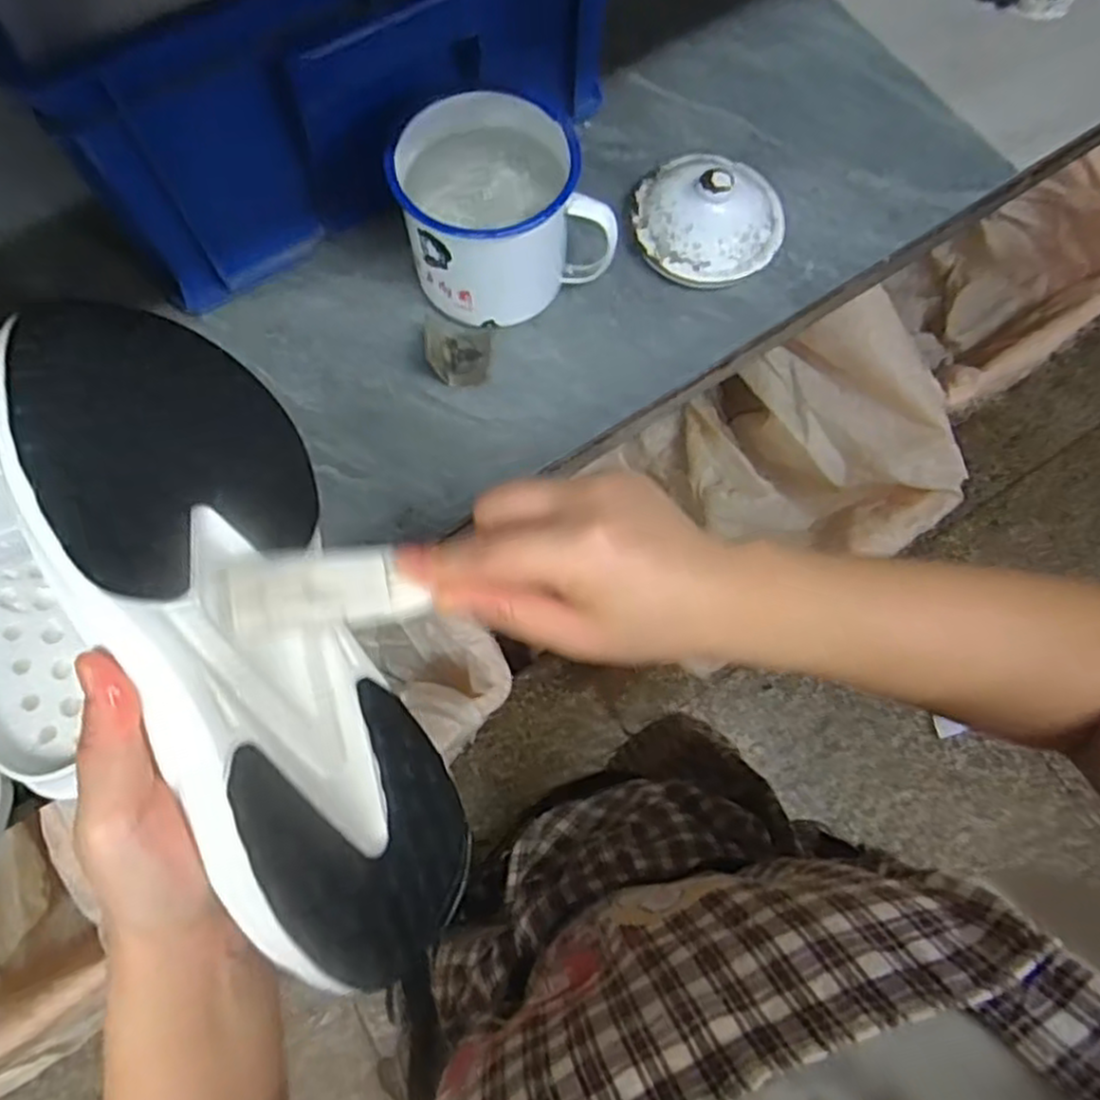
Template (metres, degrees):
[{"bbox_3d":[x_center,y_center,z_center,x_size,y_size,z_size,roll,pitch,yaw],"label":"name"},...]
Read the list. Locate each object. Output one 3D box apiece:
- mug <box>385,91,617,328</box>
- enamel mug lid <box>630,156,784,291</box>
[{"bbox_3d":[-0.028,-0.198,0.457,0.116,0.095,0.090,-22,74,-8],"label":"mug"},{"bbox_3d":[0.108,-0.225,0.496,0.098,0.047,0.093,0,72,-1],"label":"enamel mug lid"}]

